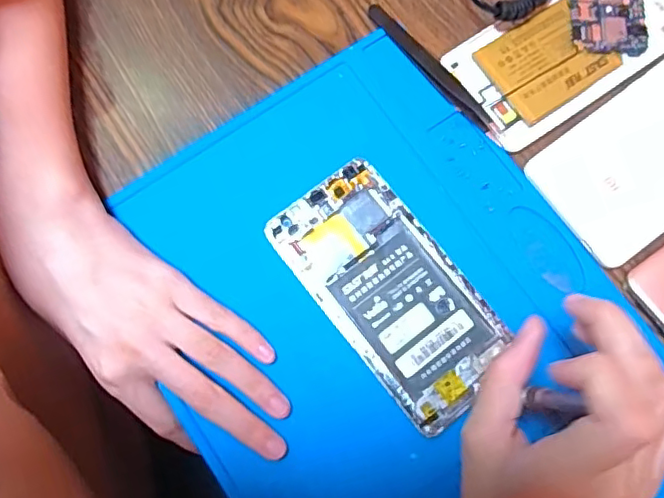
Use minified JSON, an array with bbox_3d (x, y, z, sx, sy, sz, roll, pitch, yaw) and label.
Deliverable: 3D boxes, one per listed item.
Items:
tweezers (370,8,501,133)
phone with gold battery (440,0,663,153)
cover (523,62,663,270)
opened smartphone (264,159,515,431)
[{"bbox_3d":[0.058,-0.108,0.337,0.011,0.006,0.105,-38,80,-8],"label":"tweezers"},{"bbox_3d":[0.143,-0.122,0.341,0.142,0.008,0.072,-34,80,-7],"label":"phone with gold battery"},{"bbox_3d":[0.189,-0.059,0.325,0.148,0.009,0.075,-35,80,-8],"label":"cover"},{"bbox_3d":[0.032,0.022,0.308,0.071,0.005,0.138,-38,80,-8],"label":"opened smartphone"}]

